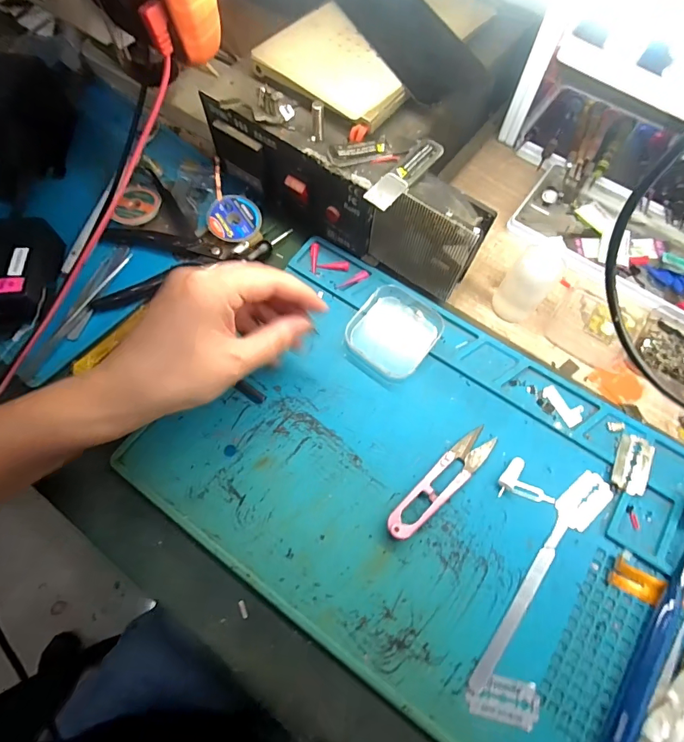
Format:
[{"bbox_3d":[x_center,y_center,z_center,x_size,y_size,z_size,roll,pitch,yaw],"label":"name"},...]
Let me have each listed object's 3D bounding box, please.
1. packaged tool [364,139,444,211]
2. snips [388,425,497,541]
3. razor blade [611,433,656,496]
[{"bbox_3d":[0.043,-0.135,0.291,0.018,0.007,0.067,39,73,14],"label":"packaged tool"},{"bbox_3d":[0.070,0.076,0.292,0.100,0.011,0.022,-42,74,-16],"label":"snips"},{"bbox_3d":[0.207,0.066,0.299,0.024,0.004,0.041,25,68,15],"label":"razor blade"}]

